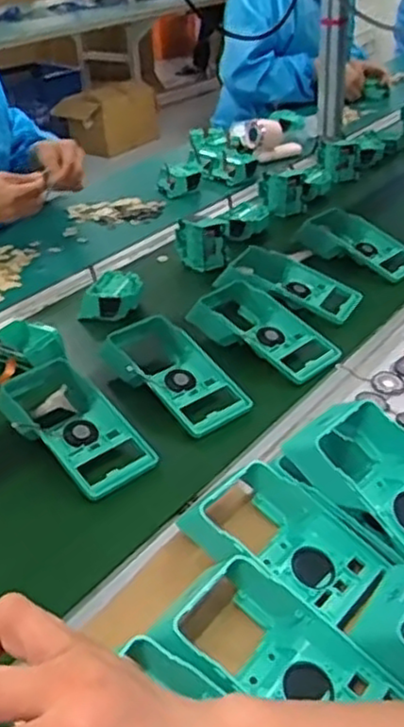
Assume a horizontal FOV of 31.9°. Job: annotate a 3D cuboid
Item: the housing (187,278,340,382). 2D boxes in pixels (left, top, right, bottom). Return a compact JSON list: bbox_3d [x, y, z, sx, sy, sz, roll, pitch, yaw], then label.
[{"bbox_3d":[0.068,-0.048,0.868,0.101,0.046,0.206,-30,42,-34],"label":"housing"}]

